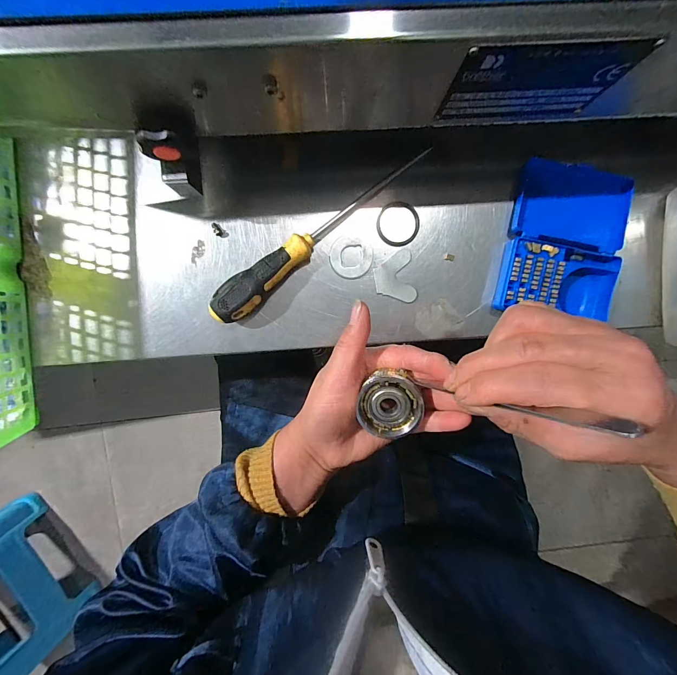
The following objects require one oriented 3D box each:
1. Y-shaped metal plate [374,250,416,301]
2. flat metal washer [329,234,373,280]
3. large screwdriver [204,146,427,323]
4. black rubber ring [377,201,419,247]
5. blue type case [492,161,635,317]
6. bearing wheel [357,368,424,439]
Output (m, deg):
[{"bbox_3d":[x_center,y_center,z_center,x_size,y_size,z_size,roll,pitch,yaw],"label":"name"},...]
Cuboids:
[{"bbox_3d":[0.055,-0.058,0.324,0.038,0.004,0.049,-10,97,-1],"label":"Y-shaped metal plate"},{"bbox_3d":[0.012,-0.078,0.320,0.041,0.004,0.041,0,96,-2],"label":"flat metal washer"},{"bbox_3d":[-0.018,-0.093,0.305,0.234,0.031,0.031,-37,96,2],"label":"large screwdriver"},{"bbox_3d":[0.058,-0.109,0.318,0.040,0.004,0.042,0,96,-2],"label":"black rubber ring"},{"bbox_3d":[0.218,-0.098,0.316,0.115,0.025,0.157,13,96,-3],"label":"blue type case"},{"bbox_3d":[0.038,0.049,0.245,0.043,0.011,0.047,-7,97,-1],"label":"bearing wheel"}]

